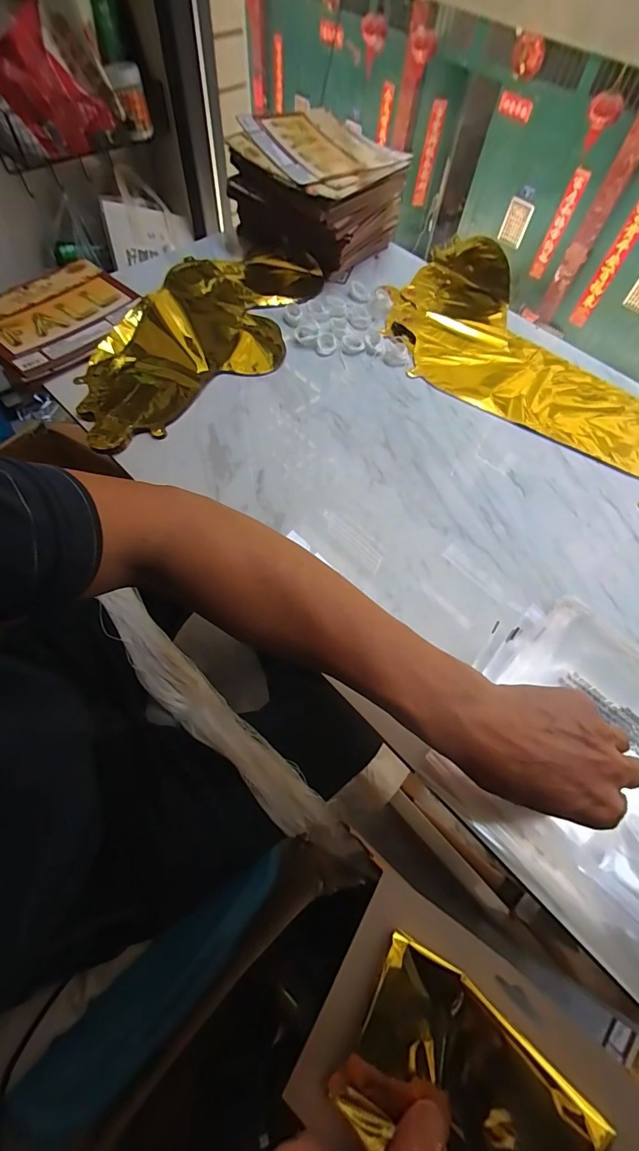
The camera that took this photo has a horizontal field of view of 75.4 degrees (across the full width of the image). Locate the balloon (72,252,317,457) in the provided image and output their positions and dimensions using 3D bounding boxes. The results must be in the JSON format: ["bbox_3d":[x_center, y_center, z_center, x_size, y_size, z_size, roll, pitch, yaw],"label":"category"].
[{"bbox_3d":[-0.155,-0.313,0.538,0.199,0.016,0.410,19,63,6],"label":"balloon"}]

